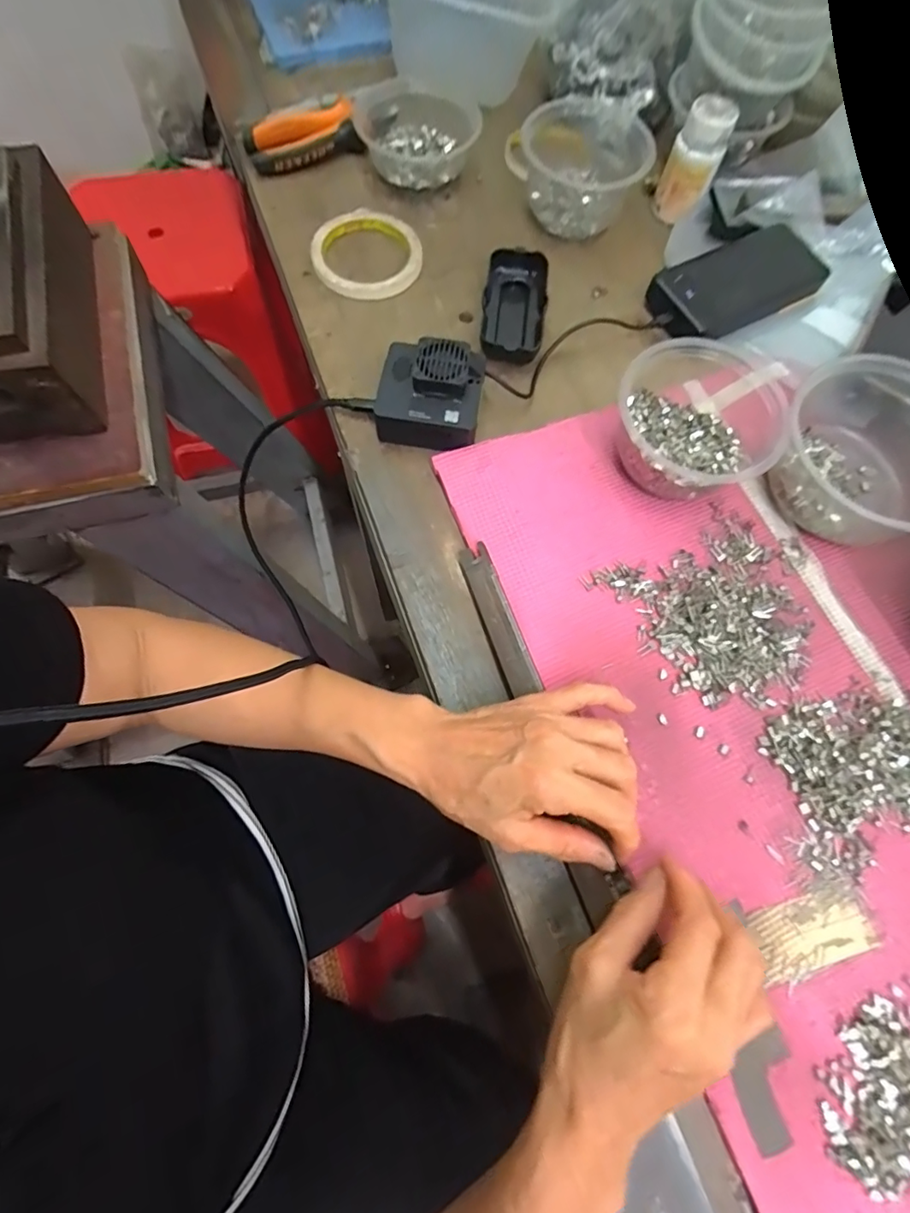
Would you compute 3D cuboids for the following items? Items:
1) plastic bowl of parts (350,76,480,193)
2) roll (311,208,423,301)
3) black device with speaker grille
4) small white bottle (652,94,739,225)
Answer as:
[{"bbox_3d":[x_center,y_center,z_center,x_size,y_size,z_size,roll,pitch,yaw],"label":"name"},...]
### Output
[{"bbox_3d":[-0.036,-0.454,0.510,0.116,0.039,0.102,-4,72,-2],"label":"plastic bowl of parts"},{"bbox_3d":[-0.079,-0.317,0.476,0.096,0.013,0.098,0,72,0],"label":"roll"},{"bbox_3d":[-0.019,-0.164,0.409,0.076,0.043,0.074,10,72,3],"label":"black device with speaker grille"},{"bbox_3d":[0.216,-0.405,0.479,0.045,0.074,0.044,19,73,6],"label":"small white bottle"}]

